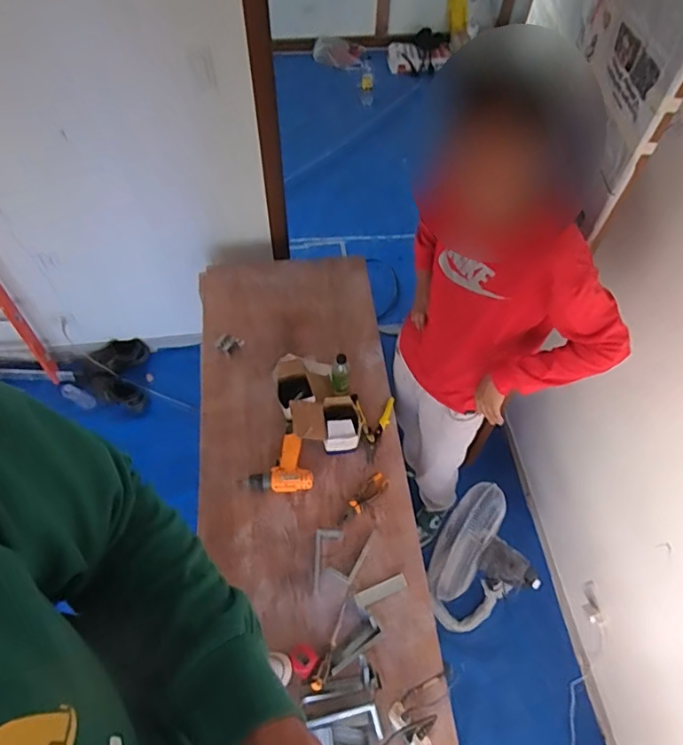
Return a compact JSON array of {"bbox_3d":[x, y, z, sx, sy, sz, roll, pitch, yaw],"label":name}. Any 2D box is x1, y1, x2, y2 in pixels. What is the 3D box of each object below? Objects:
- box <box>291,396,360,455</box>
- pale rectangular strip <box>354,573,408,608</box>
[{"bbox_3d":[-0.044,0.165,1.554,0.192,0.126,0.138,-9,58,-8],"label":"box"},{"bbox_3d":[0.103,0.572,1.383,0.140,0.027,0.033,-20,60,-14],"label":"pale rectangular strip"}]

